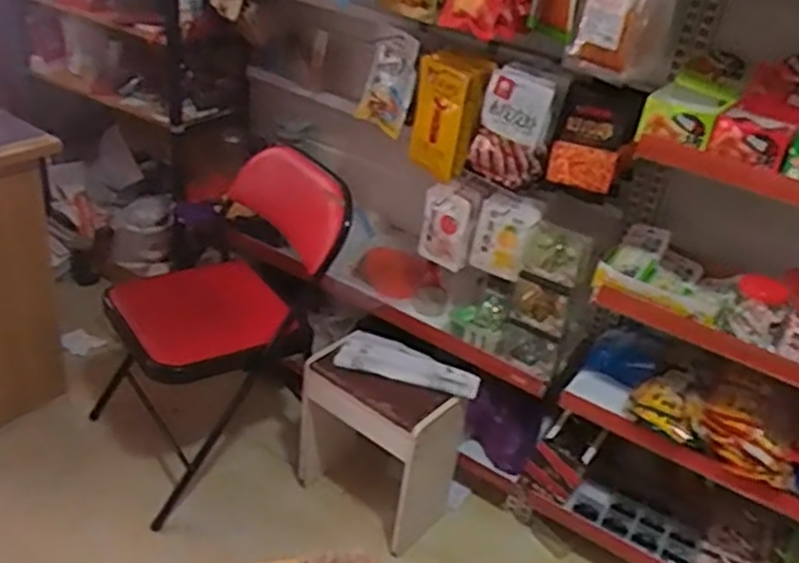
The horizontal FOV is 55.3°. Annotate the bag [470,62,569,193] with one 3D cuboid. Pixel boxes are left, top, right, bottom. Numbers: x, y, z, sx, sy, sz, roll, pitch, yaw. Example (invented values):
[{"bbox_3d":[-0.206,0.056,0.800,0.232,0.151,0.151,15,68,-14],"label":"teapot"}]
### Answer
[{"bbox_3d":[0.245,-0.325,1.592,0.159,0.253,0.078,22,15,11],"label":"bag"}]

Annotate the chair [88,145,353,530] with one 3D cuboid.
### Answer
[{"bbox_3d":[-0.443,0.063,1.819,0.510,0.676,0.531,-22,42,-38],"label":"chair"}]

